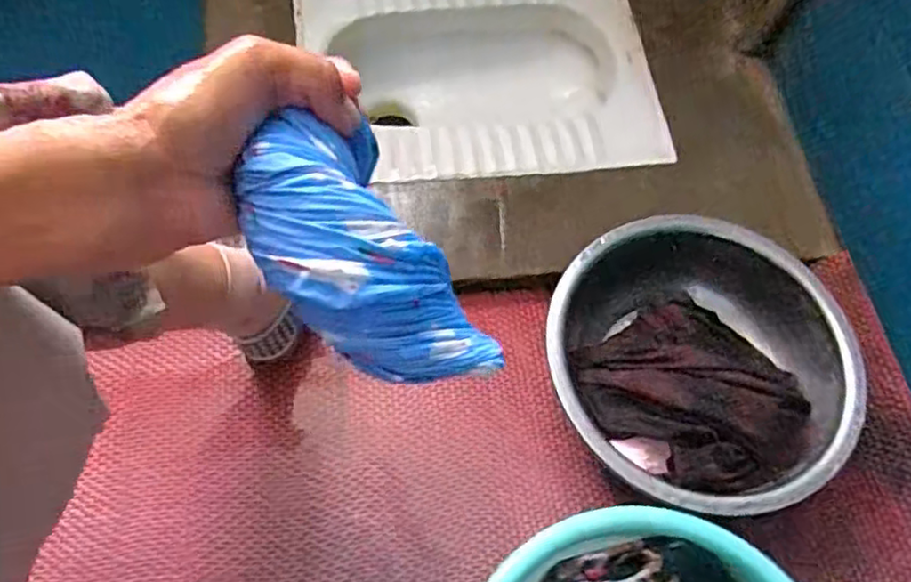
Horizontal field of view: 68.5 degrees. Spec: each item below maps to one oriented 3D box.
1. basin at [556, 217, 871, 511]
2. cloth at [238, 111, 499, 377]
[{"bbox_3d":[0.261,0.082,0.740,0.307,0.117,0.312,1,62,-2],"label":"basin"},{"bbox_3d":[-0.044,-0.014,0.303,0.078,0.058,0.146,-31,93,-14],"label":"cloth"}]

